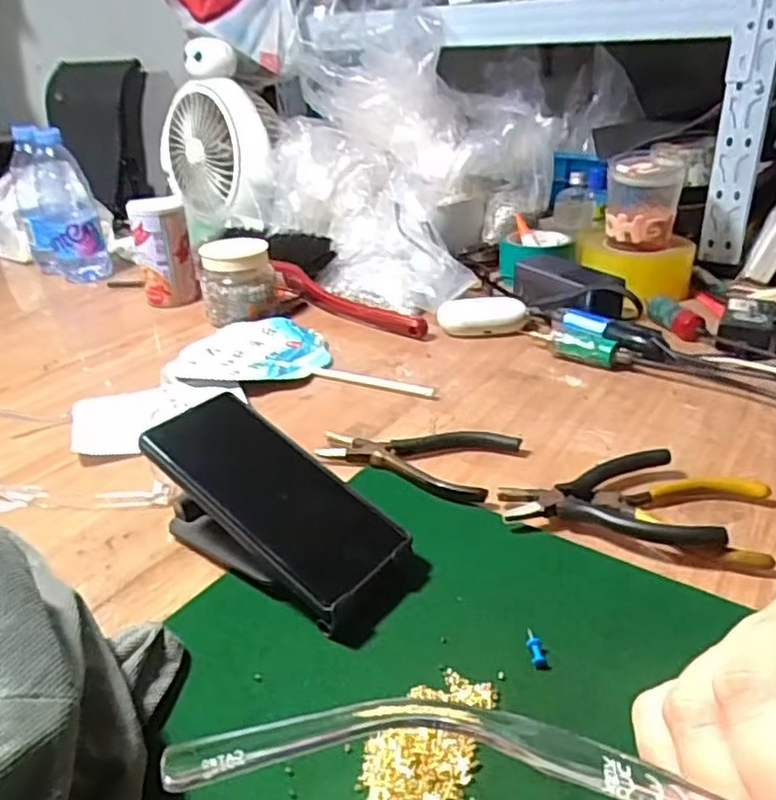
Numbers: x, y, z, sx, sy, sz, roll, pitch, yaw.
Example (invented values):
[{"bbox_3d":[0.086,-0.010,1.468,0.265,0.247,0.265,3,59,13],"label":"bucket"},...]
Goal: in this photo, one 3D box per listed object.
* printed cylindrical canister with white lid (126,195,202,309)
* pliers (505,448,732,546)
[{"bbox_3d":[-0.279,-0.183,0.845,0.065,0.125,0.069,-12,29,-16],"label":"printed cylindrical canister with white lid"},{"bbox_3d":[0.137,0.066,0.441,0.121,0.024,0.094,-1,27,4],"label":"pliers"}]

